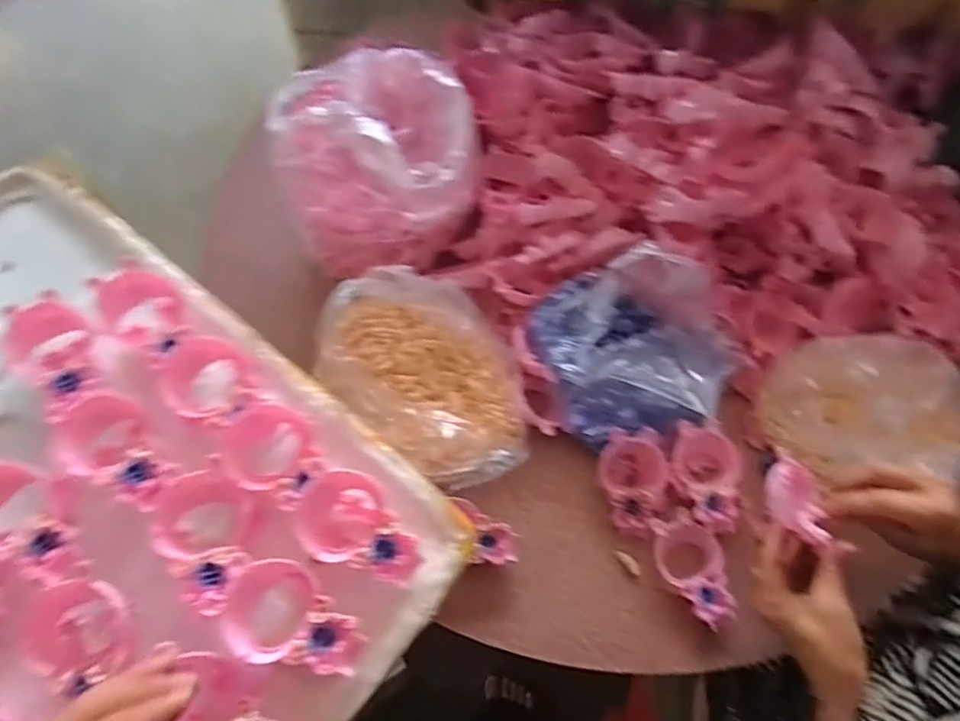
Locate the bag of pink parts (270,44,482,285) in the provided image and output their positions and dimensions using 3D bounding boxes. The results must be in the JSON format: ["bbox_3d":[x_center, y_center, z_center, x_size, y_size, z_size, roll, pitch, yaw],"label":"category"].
[{"bbox_3d":[-0.106,-0.216,0.626,0.208,0.151,0.191,0,66,-3],"label":"bag of pink parts"}]

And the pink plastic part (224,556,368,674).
[{"bbox_3d":[-0.119,0.165,0.380,0.086,0.016,0.061,9,66,1],"label":"pink plastic part"}]

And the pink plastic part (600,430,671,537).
[{"bbox_3d":[0.148,0.116,0.561,0.069,0.047,0.089,15,66,4],"label":"pink plastic part"}]

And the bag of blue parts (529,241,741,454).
[{"bbox_3d":[0.152,-0.012,0.573,0.167,0.105,0.188,-19,69,-11],"label":"bag of blue parts"}]

